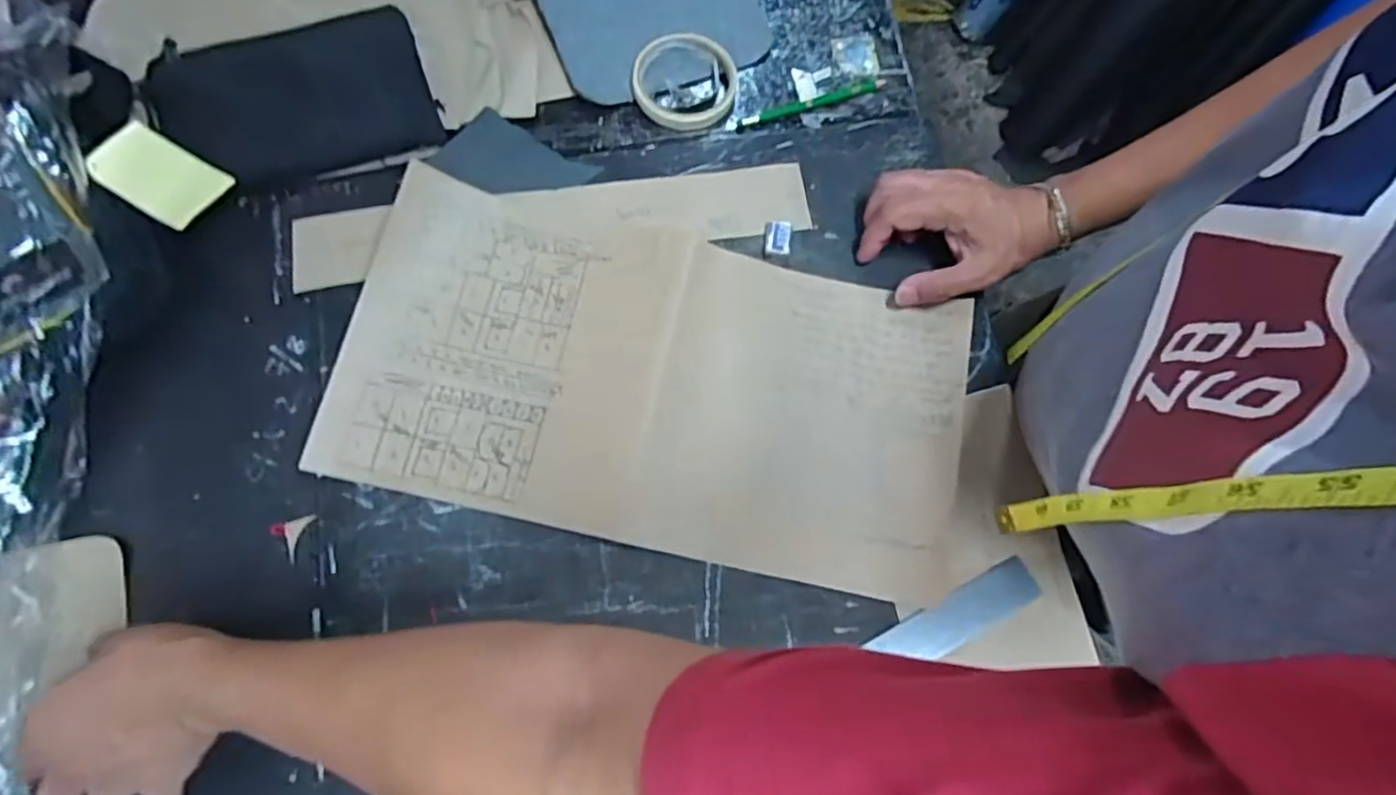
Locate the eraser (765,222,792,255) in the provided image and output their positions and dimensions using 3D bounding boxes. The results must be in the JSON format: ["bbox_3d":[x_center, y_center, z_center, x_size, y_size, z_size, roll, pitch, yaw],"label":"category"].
[{"bbox_3d":[0.061,-0.123,0.503,0.020,0.006,0.027,4,76,0],"label":"eraser"}]

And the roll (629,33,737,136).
[{"bbox_3d":[-0.011,-0.269,0.555,0.086,0.020,0.093,0,76,-1],"label":"roll"}]

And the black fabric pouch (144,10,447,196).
[{"bbox_3d":[-0.324,-0.239,0.519,0.207,0.026,0.133,-20,77,-6],"label":"black fabric pouch"}]

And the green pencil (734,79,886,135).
[{"bbox_3d":[0.097,-0.255,0.567,0.141,0.008,0.013,-22,77,-6],"label":"green pencil"}]

